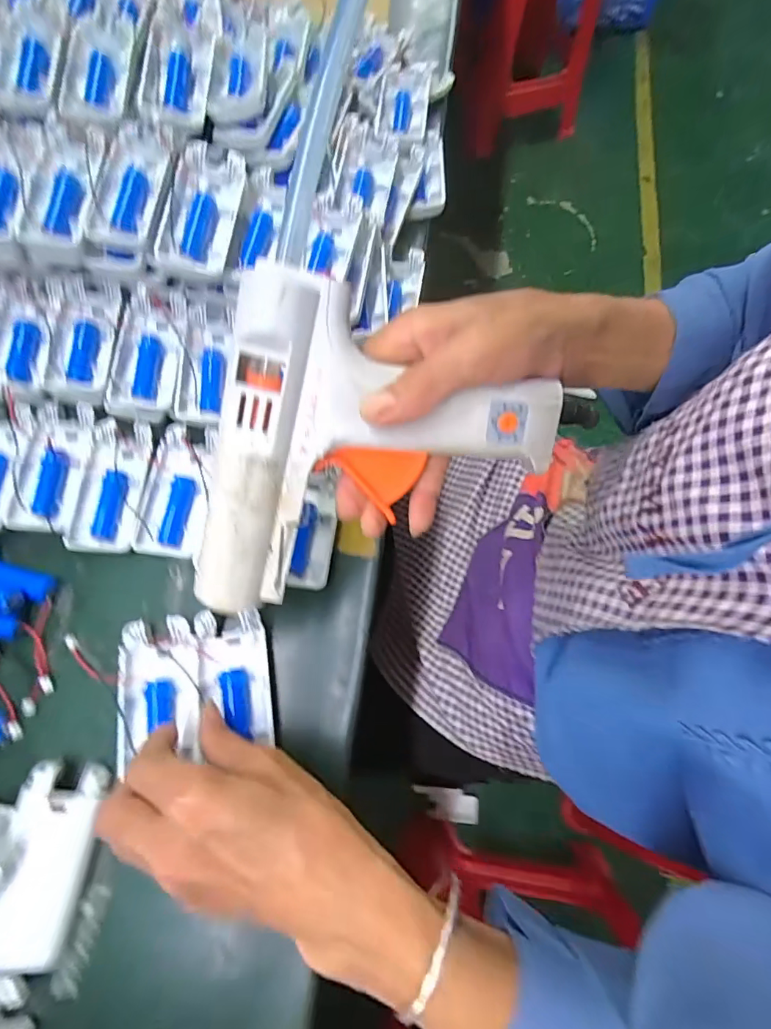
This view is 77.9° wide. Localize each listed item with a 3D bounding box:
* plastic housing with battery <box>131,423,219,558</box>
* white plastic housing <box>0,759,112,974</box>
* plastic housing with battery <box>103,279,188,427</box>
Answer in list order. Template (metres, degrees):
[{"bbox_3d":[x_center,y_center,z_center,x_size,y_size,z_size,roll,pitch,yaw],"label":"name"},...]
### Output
[{"bbox_3d":[-0.148,-0.017,0.337,0.044,0.015,0.094,3,71,1],"label":"plastic housing with battery"},{"bbox_3d":[-0.186,0.190,0.263,0.043,0.018,0.090,15,69,-21],"label":"white plastic housing"},{"bbox_3d":[-0.169,-0.124,0.347,0.051,0.021,0.103,3,71,1],"label":"plastic housing with battery"}]

